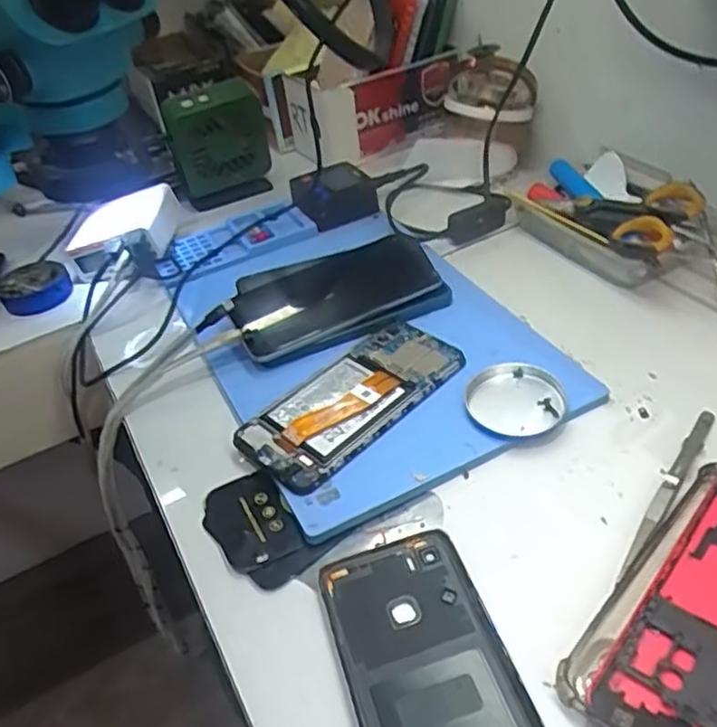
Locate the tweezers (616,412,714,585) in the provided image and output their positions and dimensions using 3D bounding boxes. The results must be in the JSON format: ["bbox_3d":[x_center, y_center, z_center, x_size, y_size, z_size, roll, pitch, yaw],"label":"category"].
[{"bbox_3d":[0.176,0.070,0.381,0.009,0.014,0.152,25,49,31],"label":"tweezers"}]

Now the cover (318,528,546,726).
[{"bbox_3d":[0.036,0.151,0.307,0.076,0.007,0.165,-14,41,-10],"label":"cover"}]

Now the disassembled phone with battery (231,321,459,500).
[{"bbox_3d":[-0.003,0.022,0.450,0.069,0.015,0.158,29,51,34],"label":"disassembled phone with battery"}]

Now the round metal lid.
[{"bbox_3d":[0.102,0.023,0.439,0.059,0.015,0.054,-9,40,-4],"label":"round metal lid"}]

